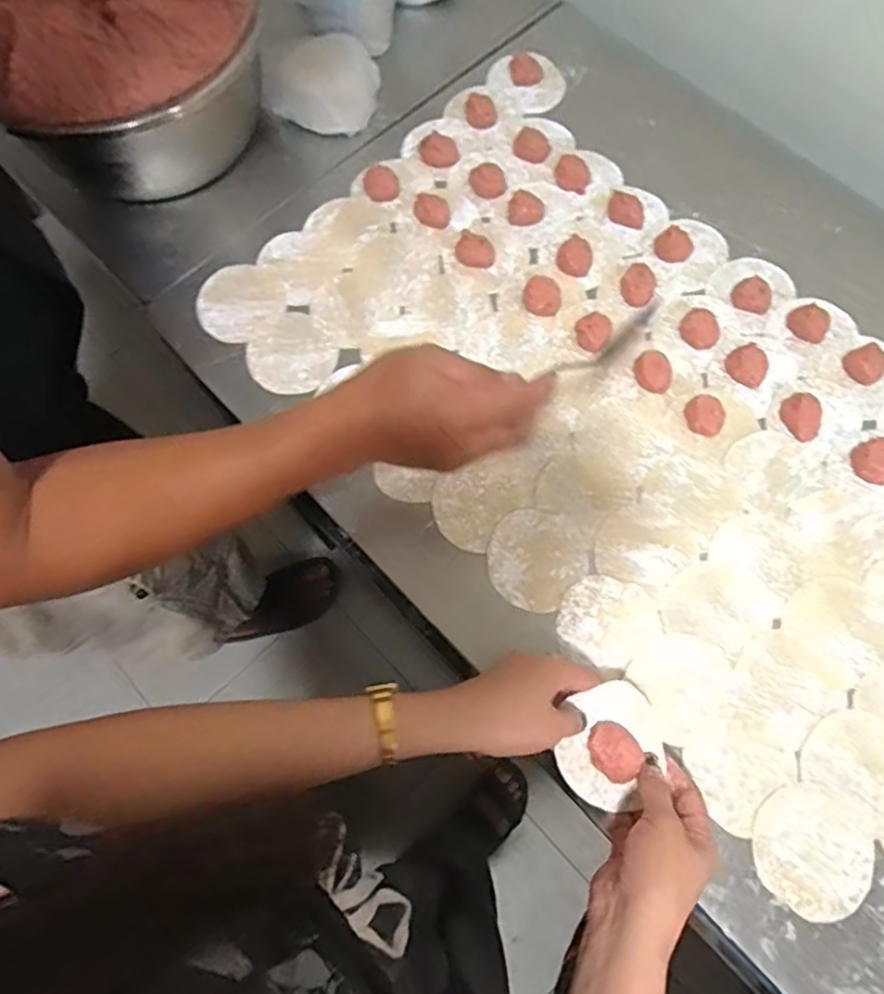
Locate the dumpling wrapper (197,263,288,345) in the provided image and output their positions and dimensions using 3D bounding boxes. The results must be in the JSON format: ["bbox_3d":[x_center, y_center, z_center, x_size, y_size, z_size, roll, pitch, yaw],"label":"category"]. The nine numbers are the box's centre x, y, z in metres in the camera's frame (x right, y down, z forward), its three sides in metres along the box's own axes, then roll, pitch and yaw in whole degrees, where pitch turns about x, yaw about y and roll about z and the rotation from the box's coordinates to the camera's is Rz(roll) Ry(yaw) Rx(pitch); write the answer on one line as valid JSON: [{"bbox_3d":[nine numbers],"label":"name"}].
[{"bbox_3d":[-0.188,-0.184,0.604,0.080,0.006,0.079,0,71,0],"label":"dumpling wrapper"}]

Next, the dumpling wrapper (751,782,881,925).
[{"bbox_3d":[0.264,0.252,0.454,0.079,0.004,0.078,33,75,11],"label":"dumpling wrapper"}]

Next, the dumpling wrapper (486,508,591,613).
[{"bbox_3d":[0.078,0.049,0.527,0.077,0.004,0.082,0,71,0],"label":"dumpling wrapper"}]

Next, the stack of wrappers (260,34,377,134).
[{"bbox_3d":[-0.120,-0.430,0.667,0.097,0.047,0.104,28,74,10],"label":"stack of wrappers"}]

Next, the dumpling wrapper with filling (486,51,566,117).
[{"bbox_3d":[0.091,-0.447,0.693,0.081,0.014,0.075,-4,71,-1],"label":"dumpling wrapper with filling"}]

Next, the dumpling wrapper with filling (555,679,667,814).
[{"bbox_3d":[0.119,0.171,0.446,0.069,0.014,0.082,5,71,2],"label":"dumpling wrapper with filling"}]

